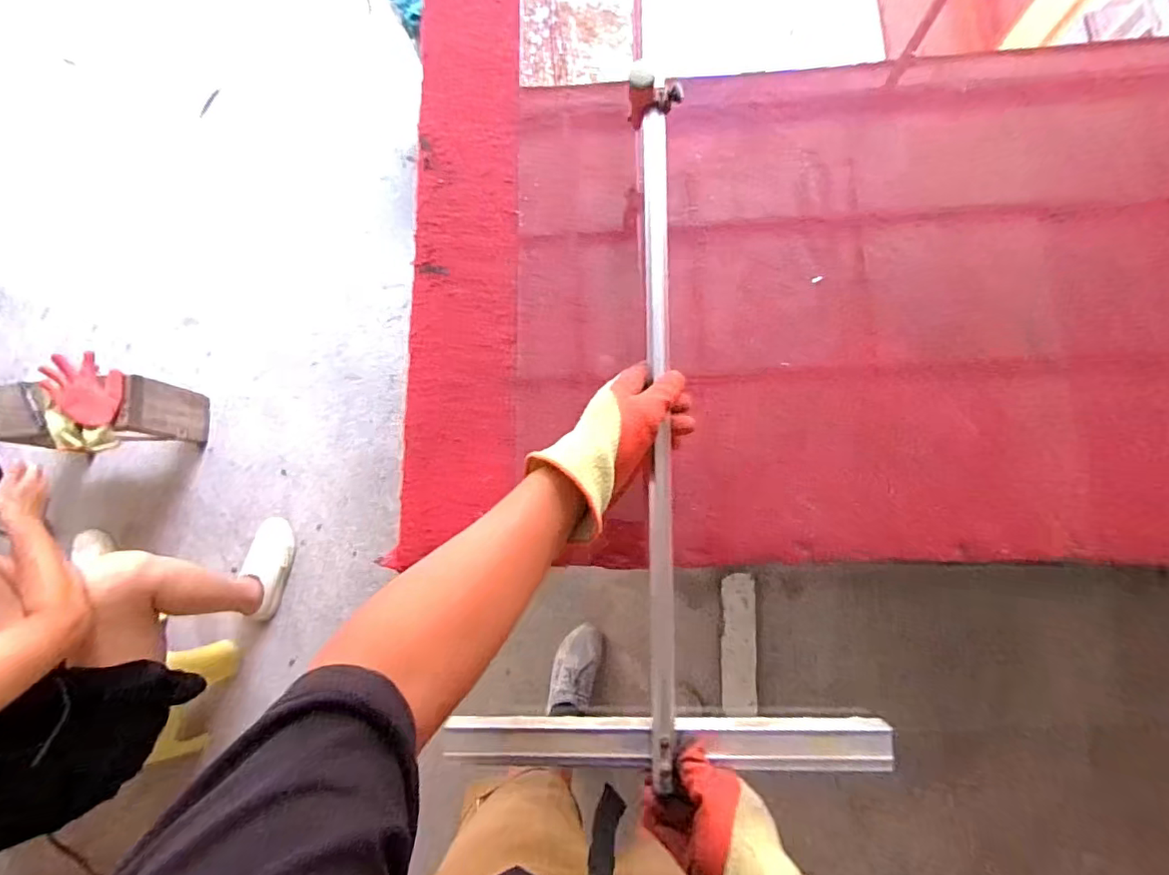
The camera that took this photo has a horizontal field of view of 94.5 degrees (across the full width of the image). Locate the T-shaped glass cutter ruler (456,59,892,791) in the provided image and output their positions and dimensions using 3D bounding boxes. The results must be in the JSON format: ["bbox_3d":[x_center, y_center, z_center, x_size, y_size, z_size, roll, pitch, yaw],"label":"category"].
[{"bbox_3d":[0.091,-0.012,0.579,0.426,0.070,0.737,2,86,0],"label":"T-shaped glass cutter ruler"}]

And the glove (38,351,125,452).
[{"bbox_3d":[-1.139,-0.083,1.224,0.148,0.088,0.217,0,79,2],"label":"glove"}]

